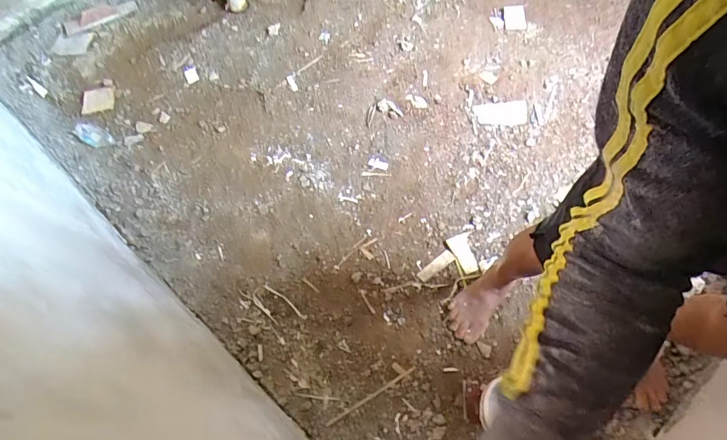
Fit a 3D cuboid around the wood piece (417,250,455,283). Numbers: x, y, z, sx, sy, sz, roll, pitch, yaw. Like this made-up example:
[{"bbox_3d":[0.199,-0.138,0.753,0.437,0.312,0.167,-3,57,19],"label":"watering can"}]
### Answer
[{"bbox_3d":[0.212,0.134,1.246,0.121,0.012,0.037,-34,64,-11],"label":"wood piece"}]

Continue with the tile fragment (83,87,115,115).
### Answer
[{"bbox_3d":[-1.025,-0.463,1.645,0.120,0.016,0.121,-17,62,-2],"label":"tile fragment"}]

